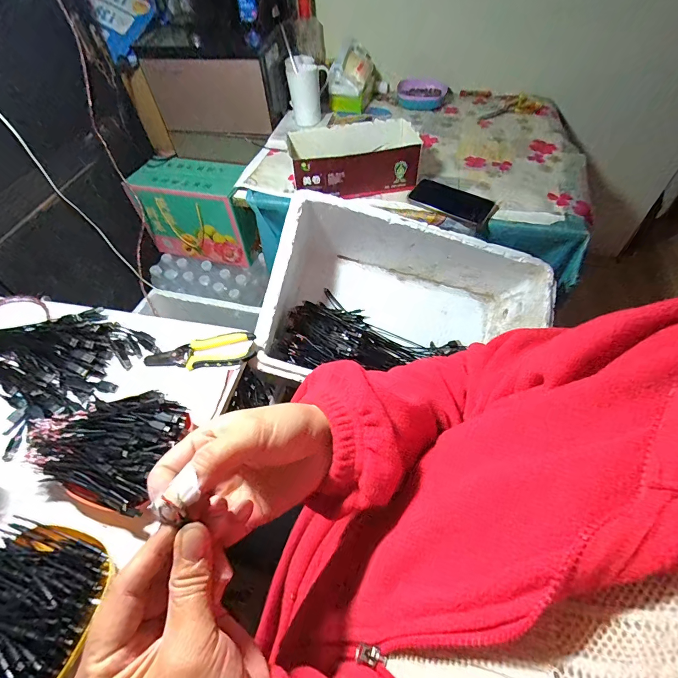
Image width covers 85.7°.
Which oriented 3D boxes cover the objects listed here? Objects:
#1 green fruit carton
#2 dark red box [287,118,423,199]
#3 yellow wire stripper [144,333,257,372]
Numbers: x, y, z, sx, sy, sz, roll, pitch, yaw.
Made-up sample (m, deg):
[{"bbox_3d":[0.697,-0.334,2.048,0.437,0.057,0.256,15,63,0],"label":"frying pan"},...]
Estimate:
[{"bbox_3d":[-0.402,-0.378,1.093,0.335,0.236,0.157,12,55,11],"label":"green fruit carton"},{"bbox_3d":[0.030,-0.372,0.765,0.261,0.094,0.128,-4,53,0],"label":"dark red box"},{"bbox_3d":[-0.213,0.022,0.566,0.163,0.014,0.057,-7,53,-2],"label":"yellow wire stripper"}]

